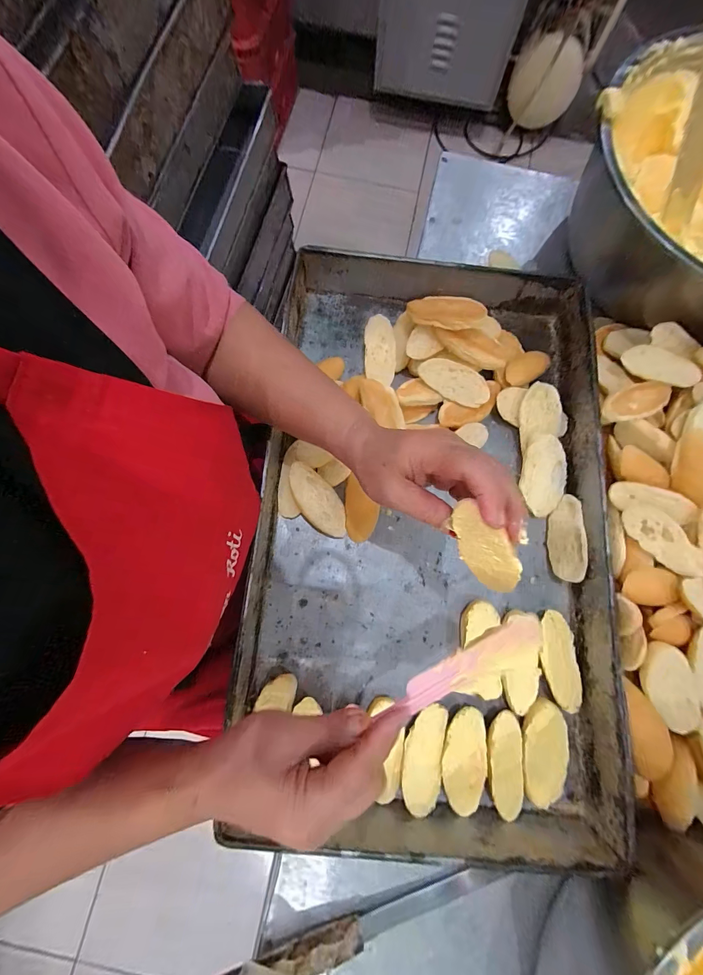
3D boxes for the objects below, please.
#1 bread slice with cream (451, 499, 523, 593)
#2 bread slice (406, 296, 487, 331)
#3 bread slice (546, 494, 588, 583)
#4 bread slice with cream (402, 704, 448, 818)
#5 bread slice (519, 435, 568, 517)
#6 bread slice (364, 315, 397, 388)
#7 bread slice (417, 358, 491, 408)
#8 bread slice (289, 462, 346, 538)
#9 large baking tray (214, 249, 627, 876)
[{"bbox_3d":[0.093,0.043,0.237,0.042,0.079,0.004,12,46,42],"label":"bread slice with cream"},{"bbox_3d":[0.109,-0.206,0.401,0.092,0.013,0.042,24,77,28],"label":"bread slice"},{"bbox_3d":[0.243,0.057,0.389,0.007,0.040,0.095,21,67,-32],"label":"bread slice"},{"bbox_3d":[0.072,0.271,0.344,0.038,0.012,0.091,11,78,1],"label":"bread slice with cream"},{"bbox_3d":[0.228,-0.014,0.405,0.049,0.006,0.092,8,94,10],"label":"bread slice"},{"bbox_3d":[0.035,-0.168,0.424,0.037,0.013,0.080,-6,100,-3],"label":"bread slice"},{"bbox_3d":[0.126,-0.130,0.419,0.088,0.014,0.042,29,107,-2],"label":"bread slice"},{"bbox_3d":[-0.038,0.015,0.389,0.093,0.007,0.048,48,58,-17],"label":"bread slice"},{"bbox_3d":[0.090,0.027,0.387,0.375,0.067,0.608,4,78,-1],"label":"large baking tray"}]

